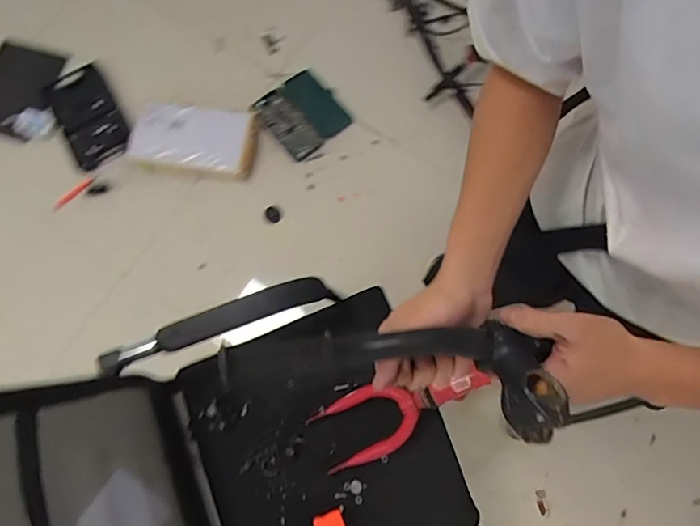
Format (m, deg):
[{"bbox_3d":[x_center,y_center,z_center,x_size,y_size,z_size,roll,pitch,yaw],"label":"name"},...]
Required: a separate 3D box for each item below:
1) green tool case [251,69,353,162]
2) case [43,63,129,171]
[{"bbox_3d":[-0.152,-0.478,1.609,0.244,0.031,0.249,-41,78,-8],"label":"green tool case"},{"bbox_3d":[-0.828,-0.460,1.586,0.178,0.051,0.320,-25,91,-9],"label":"case"}]

